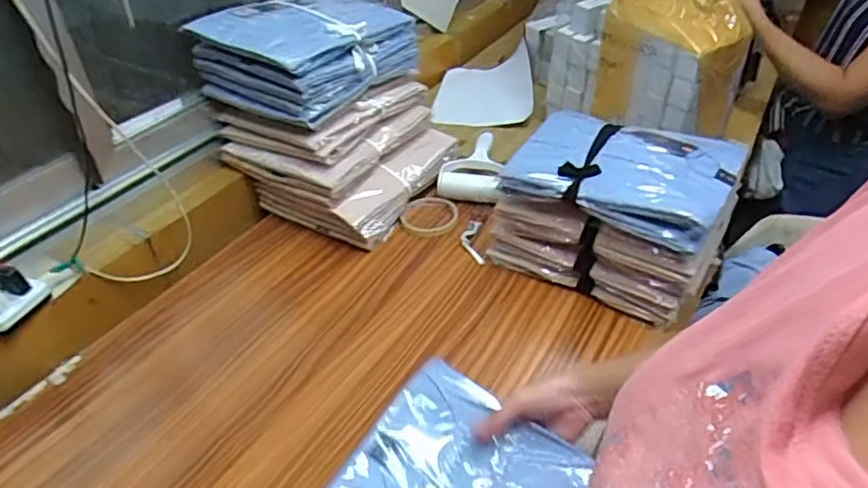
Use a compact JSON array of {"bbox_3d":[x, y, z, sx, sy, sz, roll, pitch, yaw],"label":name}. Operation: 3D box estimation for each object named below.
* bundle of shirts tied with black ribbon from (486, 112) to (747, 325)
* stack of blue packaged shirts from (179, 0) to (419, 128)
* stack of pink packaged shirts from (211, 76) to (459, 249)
[{"bbox_3d":[0.238,-0.049,0.784,0.253,0.168,0.199,22,46,25],"label":"bundle of shirts tied with black ribbon"},{"bbox_3d":[-0.183,-0.286,0.852,0.209,0.097,0.243,21,45,25],"label":"stack of blue packaged shirts"},{"bbox_3d":[-0.137,-0.156,0.914,0.262,0.168,0.259,22,46,26],"label":"stack of pink packaged shirts"}]

